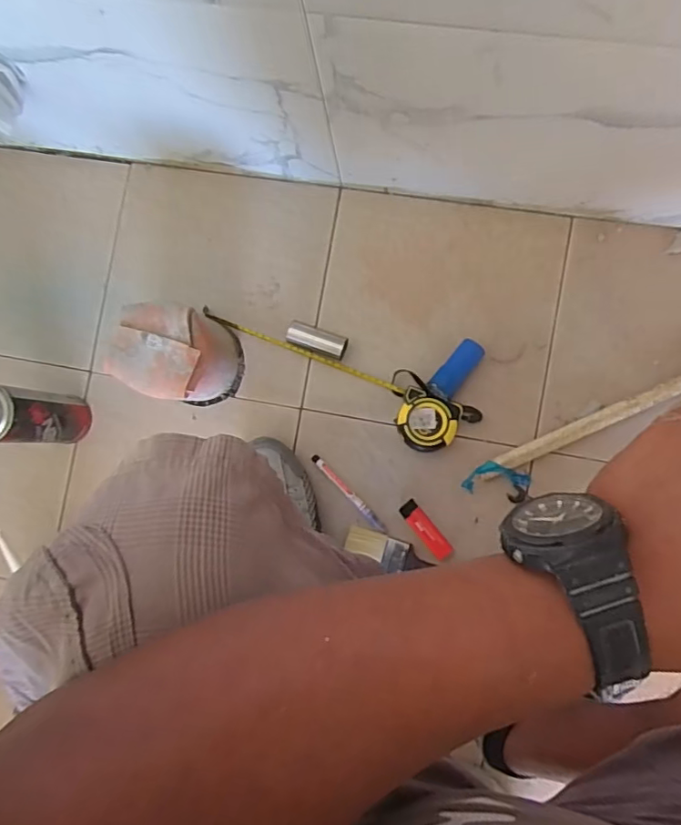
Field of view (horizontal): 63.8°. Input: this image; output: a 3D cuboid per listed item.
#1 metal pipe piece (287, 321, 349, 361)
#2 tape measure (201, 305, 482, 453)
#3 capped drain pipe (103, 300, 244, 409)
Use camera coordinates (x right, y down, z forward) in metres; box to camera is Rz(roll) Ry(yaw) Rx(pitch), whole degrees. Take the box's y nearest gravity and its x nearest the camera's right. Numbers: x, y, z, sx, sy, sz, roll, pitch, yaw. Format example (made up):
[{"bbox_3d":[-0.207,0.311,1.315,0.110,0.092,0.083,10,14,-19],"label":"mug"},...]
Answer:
[{"bbox_3d":[-0.030,-0.094,0.705,0.076,0.025,0.031,21,87,7],"label":"metal pipe piece"},{"bbox_3d":[-0.011,-0.042,0.695,0.379,0.043,0.079,23,87,7],"label":"tape measure"},{"bbox_3d":[-0.188,-0.069,0.655,0.097,0.154,0.113,28,88,7],"label":"capped drain pipe"}]

